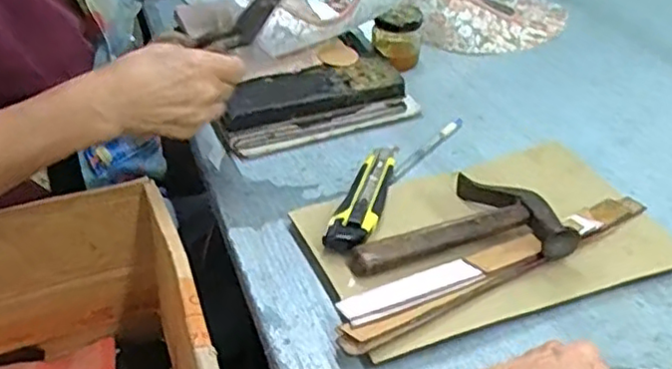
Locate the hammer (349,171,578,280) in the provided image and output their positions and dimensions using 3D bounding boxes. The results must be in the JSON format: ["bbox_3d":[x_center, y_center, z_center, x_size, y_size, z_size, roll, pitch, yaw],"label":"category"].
[{"bbox_3d":[0.098,0.031,0.553,0.180,0.039,0.112,-3,39,-5],"label":"hammer"}]

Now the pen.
[{"bbox_3d":[0.096,-0.038,0.676,0.012,0.008,0.140,26,45,28],"label":"pen"}]

